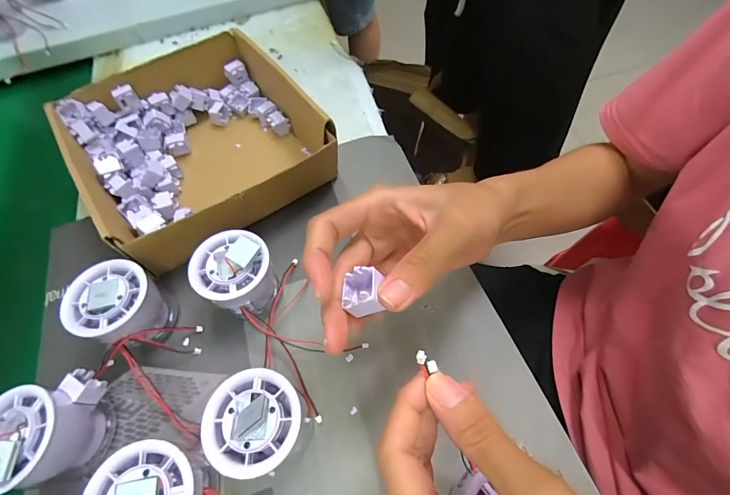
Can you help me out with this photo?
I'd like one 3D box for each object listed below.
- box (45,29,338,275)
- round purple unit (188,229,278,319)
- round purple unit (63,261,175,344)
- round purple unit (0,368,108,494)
[{"bbox_3d":[-0.161,-0.103,0.353,0.200,0.063,0.208,-34,63,-15],"label":"box"},{"bbox_3d":[-0.100,0.024,0.282,0.058,0.057,0.055,-2,60,3],"label":"round purple unit"},{"bbox_3d":[-0.182,0.048,0.275,0.059,0.052,0.055,-2,60,3],"label":"round purple unit"},{"bbox_3d":[-0.211,0.117,0.235,0.053,0.056,0.072,7,61,9],"label":"round purple unit"}]

